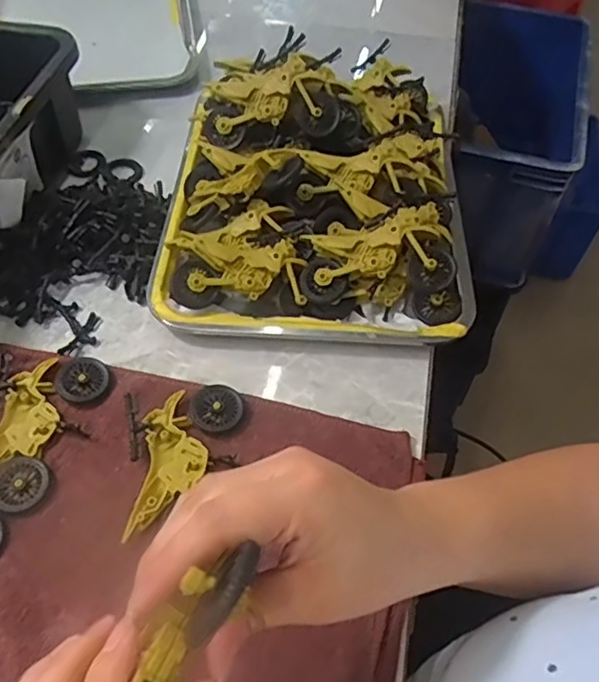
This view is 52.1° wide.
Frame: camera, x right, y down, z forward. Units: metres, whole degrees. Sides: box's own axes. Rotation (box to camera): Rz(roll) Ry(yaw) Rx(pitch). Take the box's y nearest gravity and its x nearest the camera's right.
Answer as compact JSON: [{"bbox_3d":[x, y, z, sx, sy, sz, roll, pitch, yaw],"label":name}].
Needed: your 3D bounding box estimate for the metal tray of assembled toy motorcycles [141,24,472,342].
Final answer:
[{"bbox_3d":[0.014,-0.154,0.540,0.250,0.111,0.314,4,52,0],"label":"metal tray of assembled toy motorcycles"}]

